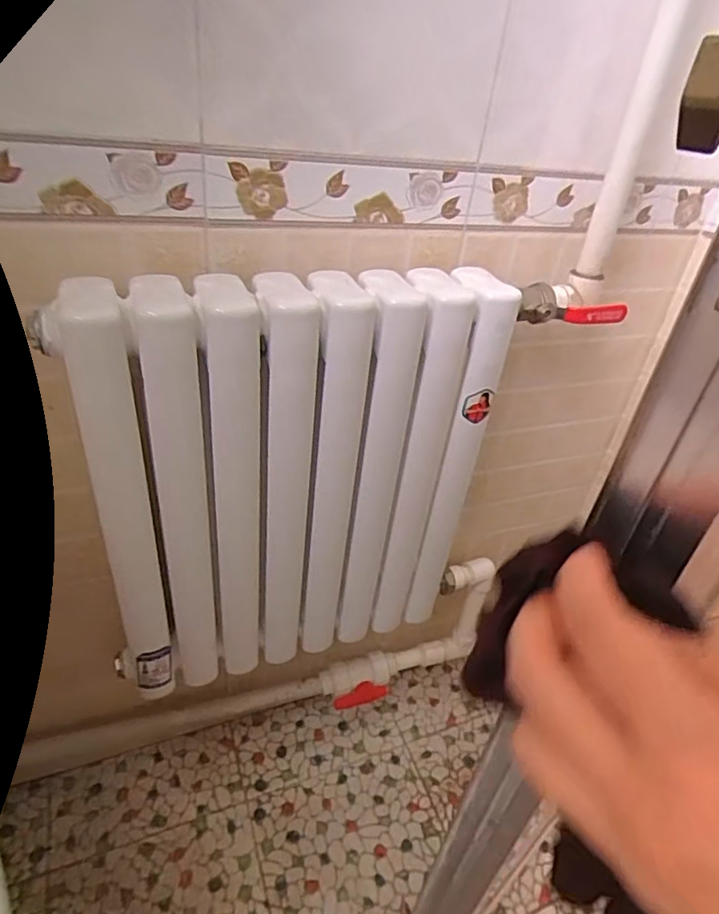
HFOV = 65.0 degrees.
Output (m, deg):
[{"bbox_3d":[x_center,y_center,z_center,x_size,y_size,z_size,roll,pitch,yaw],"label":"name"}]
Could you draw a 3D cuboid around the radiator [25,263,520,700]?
[{"bbox_3d":[-0.066,0.055,0.722,0.490,0.546,0.086,-8,37,-21],"label":"radiator"}]

